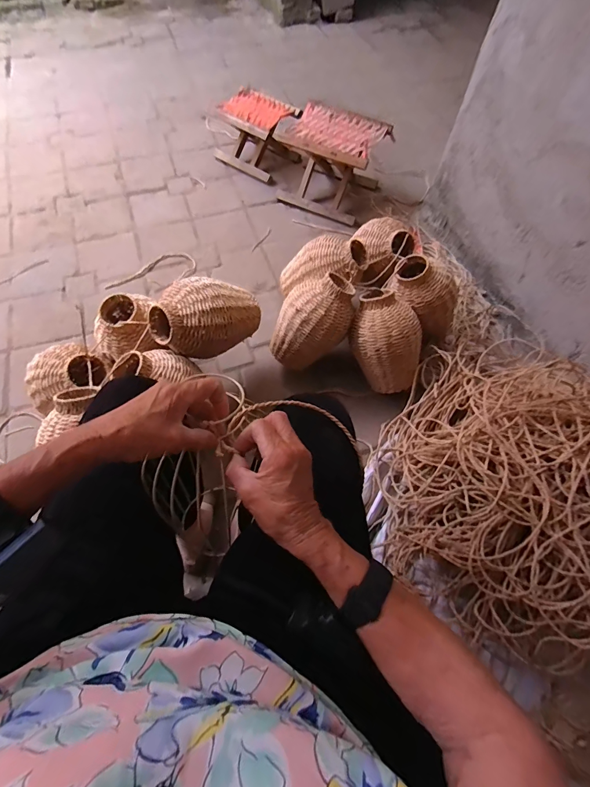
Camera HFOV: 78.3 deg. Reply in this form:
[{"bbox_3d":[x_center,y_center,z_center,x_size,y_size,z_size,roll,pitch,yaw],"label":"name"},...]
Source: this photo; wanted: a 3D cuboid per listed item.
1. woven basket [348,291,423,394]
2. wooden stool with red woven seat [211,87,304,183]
[{"bbox_3d":[0.236,-0.135,0.948,0.170,0.255,0.160,-7,32,15],"label":"woven basket"},{"bbox_3d":[-0.157,-1.004,1.416,0.294,0.191,0.237,32,65,12],"label":"wooden stool with red woven seat"}]

